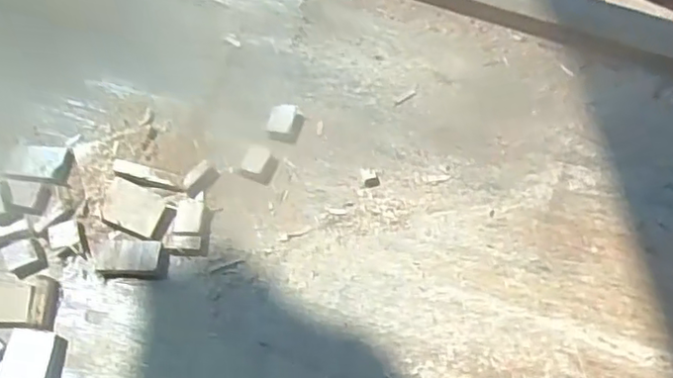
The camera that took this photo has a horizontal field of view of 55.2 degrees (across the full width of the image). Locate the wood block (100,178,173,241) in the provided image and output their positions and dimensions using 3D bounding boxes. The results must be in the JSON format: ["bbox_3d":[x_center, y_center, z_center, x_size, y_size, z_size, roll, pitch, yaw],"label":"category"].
[{"bbox_3d":[-0.106,0.010,0.343,0.035,0.006,0.026,15,69,7],"label":"wood block"}]

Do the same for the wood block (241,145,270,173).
[{"bbox_3d":[-0.045,-0.017,0.358,0.013,0.004,0.016,19,69,9],"label":"wood block"}]

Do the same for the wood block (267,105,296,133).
[{"bbox_3d":[-0.031,-0.040,0.366,0.014,0.004,0.018,11,68,6],"label":"wood block"}]

